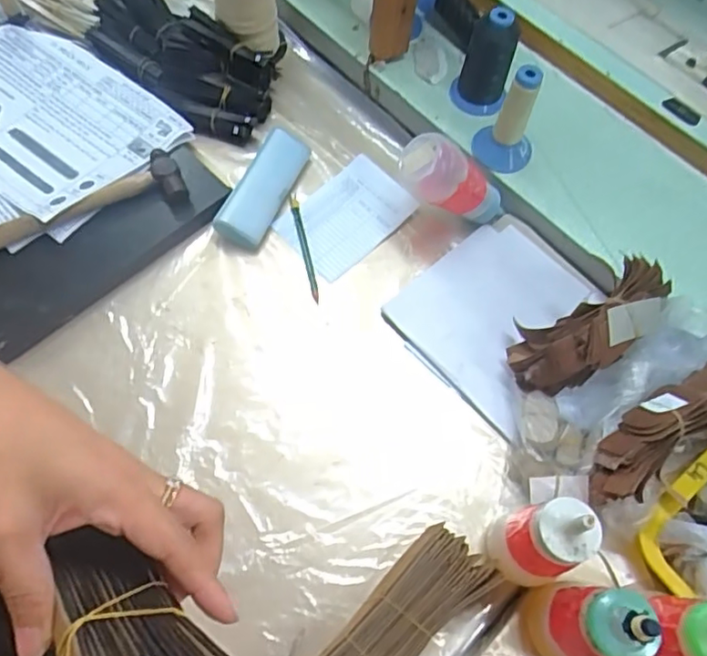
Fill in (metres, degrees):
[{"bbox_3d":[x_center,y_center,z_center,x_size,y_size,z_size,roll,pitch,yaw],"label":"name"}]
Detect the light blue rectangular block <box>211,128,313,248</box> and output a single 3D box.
[{"bbox_3d":[-0.101,-0.167,0.679,0.053,0.025,0.159,19,65,9],"label":"light blue rectangular block"}]

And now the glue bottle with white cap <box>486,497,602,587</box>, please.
[{"bbox_3d":[0.146,0.170,0.462,0.051,0.150,0.052,0,64,0],"label":"glue bottle with white cap"}]

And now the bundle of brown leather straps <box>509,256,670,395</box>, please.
[{"bbox_3d":[0.215,-0.002,0.548,0.159,0.051,0.078,-42,69,13],"label":"bundle of brown leather straps"}]

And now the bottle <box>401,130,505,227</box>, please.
[{"bbox_3d":[0.114,-0.152,0.641,0.144,0.057,0.053,23,56,-39],"label":"bottle"}]

